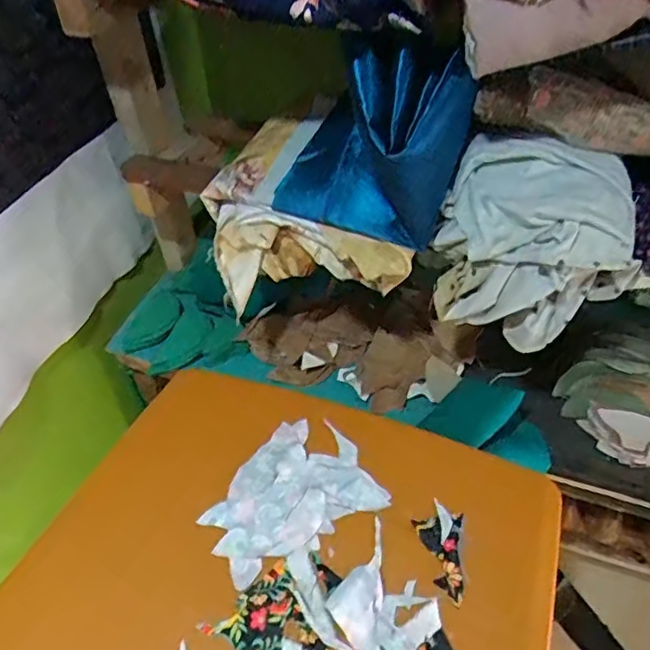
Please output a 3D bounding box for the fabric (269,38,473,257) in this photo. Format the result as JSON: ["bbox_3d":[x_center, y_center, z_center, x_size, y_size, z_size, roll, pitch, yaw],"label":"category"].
[{"bbox_3d":[0.049,-0.191,0.609,0.188,0.174,0.099,8,46,11],"label":"fabric"}]

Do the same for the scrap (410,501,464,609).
[{"bbox_3d":[0.108,0.213,0.564,0.045,0.013,0.095,5,46,8],"label":"scrap"}]

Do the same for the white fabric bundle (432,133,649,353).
[{"bbox_3d":[0.225,-0.089,0.615,0.202,0.161,0.132,11,47,13],"label":"white fabric bundle"}]

